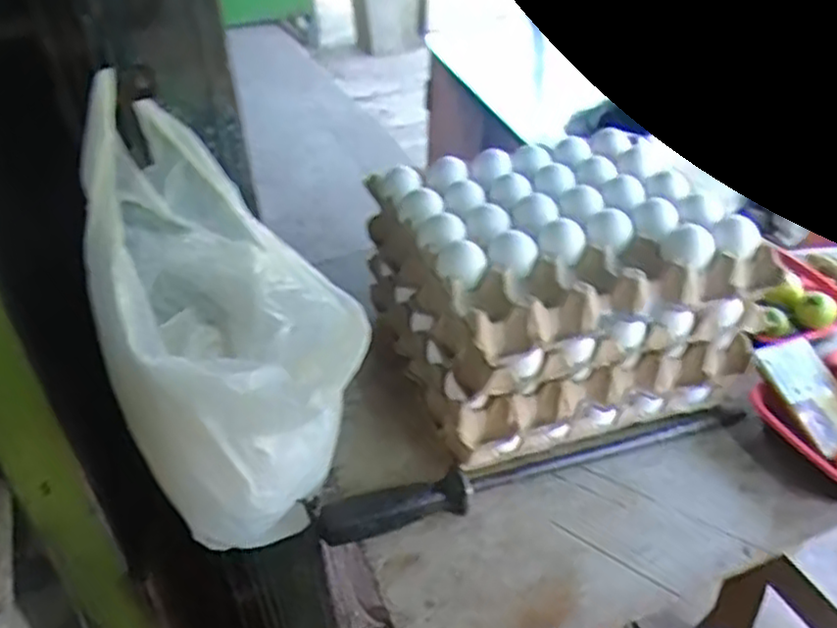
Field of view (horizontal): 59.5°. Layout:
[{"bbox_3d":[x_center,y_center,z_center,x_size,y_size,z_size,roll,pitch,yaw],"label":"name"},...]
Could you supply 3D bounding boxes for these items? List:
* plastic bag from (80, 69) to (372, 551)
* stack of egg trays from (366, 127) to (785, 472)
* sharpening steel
[{"bbox_3d":[-0.163,-0.001,0.584,0.167,0.156,0.341,-23,80,-24],"label":"plastic bag"},{"bbox_3d":[0.132,-0.035,0.715,0.295,0.164,0.261,-14,39,-14],"label":"stack of egg trays"},{"bbox_3d":[0.114,0.130,0.647,0.409,0.045,0.027,-15,40,-15],"label":"sharpening steel"}]

